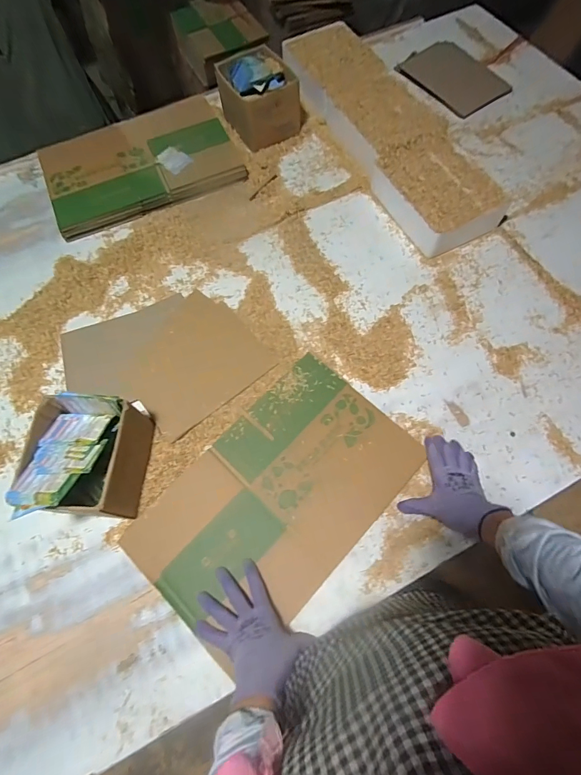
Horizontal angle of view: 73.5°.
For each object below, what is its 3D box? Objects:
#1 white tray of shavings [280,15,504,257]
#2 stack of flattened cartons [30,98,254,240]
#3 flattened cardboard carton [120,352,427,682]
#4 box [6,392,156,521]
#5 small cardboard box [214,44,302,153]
[{"bbox_3d":[0.200,-0.602,0.906,0.208,0.084,0.726,-26,69,-9],"label":"white tray of shavings"},{"bbox_3d":[-0.346,-0.526,0.905,0.421,0.037,0.292,-23,69,-8],"label":"stack of flattened cartons"},{"bbox_3d":[-0.016,0.177,0.639,0.276,0.025,0.447,41,74,16],"label":"flattened cardboard carton"},{"bbox_3d":[-0.309,0.103,0.595,0.150,0.138,0.177,-1,68,1],"label":"box"},{"bbox_3d":[-0.069,-0.678,0.912,0.154,0.131,0.159,-27,70,-9],"label":"small cardboard box"}]

